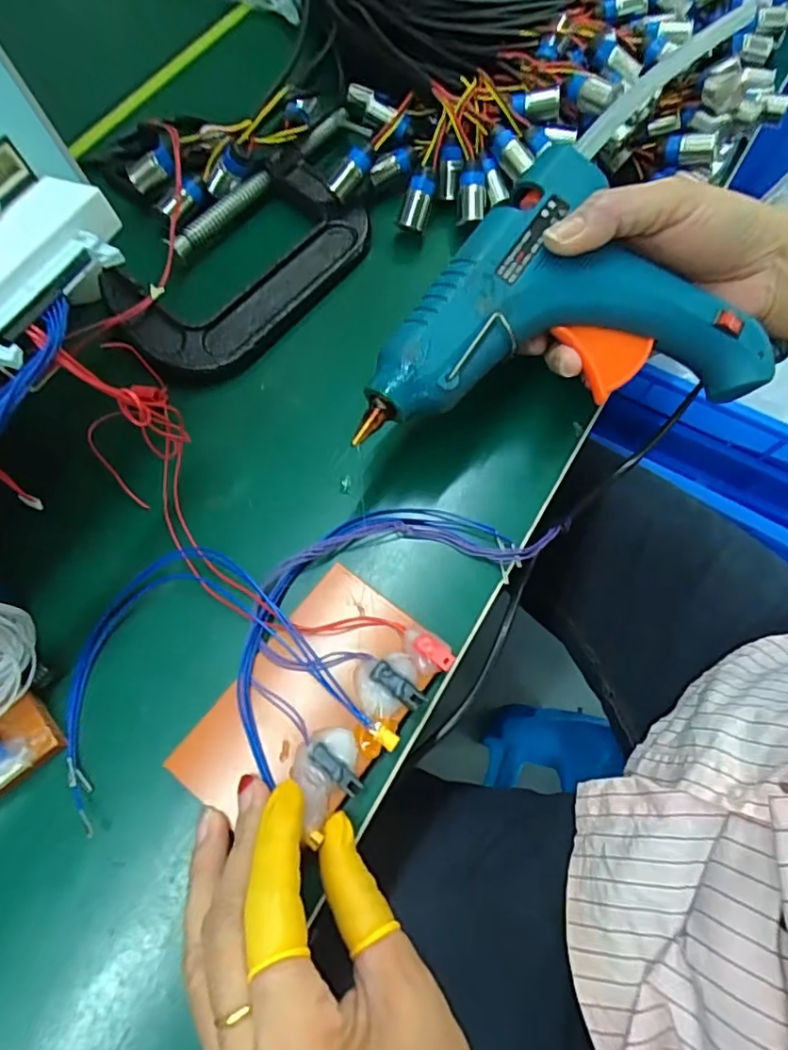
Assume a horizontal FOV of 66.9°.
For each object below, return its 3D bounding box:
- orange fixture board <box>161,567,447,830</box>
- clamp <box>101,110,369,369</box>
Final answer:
[{"bbox_3d":[-0.036,0.081,0.269,0.072,0.013,0.115,37,72,13],"label":"orange fixture board"},{"bbox_3d":[-0.079,-0.171,0.368,0.092,0.021,0.196,42,73,15],"label":"clamp"}]

